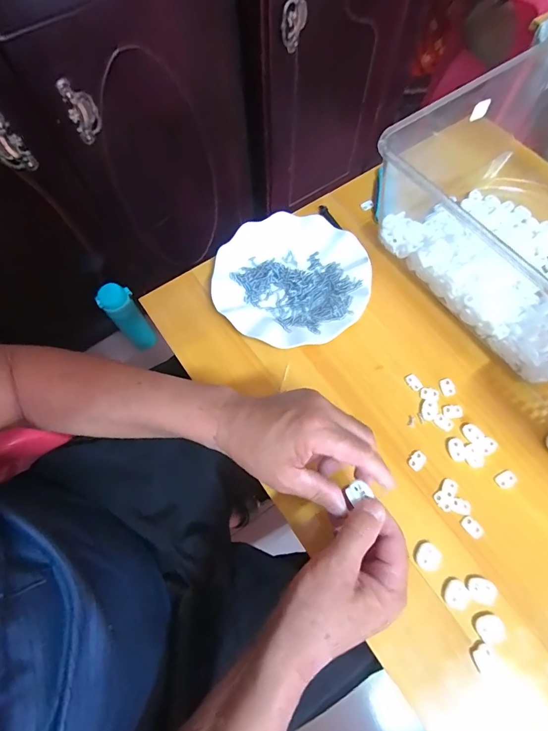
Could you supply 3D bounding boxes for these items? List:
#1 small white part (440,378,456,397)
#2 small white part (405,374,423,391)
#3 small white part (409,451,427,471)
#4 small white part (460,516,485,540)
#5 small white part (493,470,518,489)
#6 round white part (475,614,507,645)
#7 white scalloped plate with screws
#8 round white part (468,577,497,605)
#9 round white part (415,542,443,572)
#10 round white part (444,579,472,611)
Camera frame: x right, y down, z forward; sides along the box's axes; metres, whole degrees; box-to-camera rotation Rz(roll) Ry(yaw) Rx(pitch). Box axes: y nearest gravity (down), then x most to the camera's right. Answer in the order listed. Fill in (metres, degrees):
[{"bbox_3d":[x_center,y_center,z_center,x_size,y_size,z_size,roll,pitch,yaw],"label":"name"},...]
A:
[{"bbox_3d":[0.192,0.024,0.420,0.016,0.004,0.019,-14,69,-5],"label":"small white part"},{"bbox_3d":[0.156,0.019,0.422,0.013,0.004,0.019,-26,70,-10],"label":"small white part"},{"bbox_3d":[0.148,0.097,0.389,0.020,0.004,0.015,-43,74,-15],"label":"small white part"},{"bbox_3d":[0.193,0.157,0.368,0.015,0.004,0.022,-39,73,-14],"label":"small white part"},{"bbox_3d":[0.233,0.114,0.380,0.022,0.004,0.015,-19,69,-7],"label":"small white part"},{"bbox_3d":[0.189,0.229,0.331,0.021,0.012,0.019,0,68,0],"label":"round white part"},{"bbox_3d":[0.020,-0.103,0.459,0.176,0.019,0.176,0,68,0],"label":"white scalloped plate with screws"},{"bbox_3d":[0.188,0.203,0.343,0.023,0.006,0.020,19,69,8],"label":"round white part"},{"bbox_3d":[0.144,0.179,0.354,0.023,0.006,0.023,0,68,0],"label":"round white part"},{"bbox_3d":[0.165,0.208,0.342,0.022,0.004,0.023,0,68,0],"label":"round white part"}]

